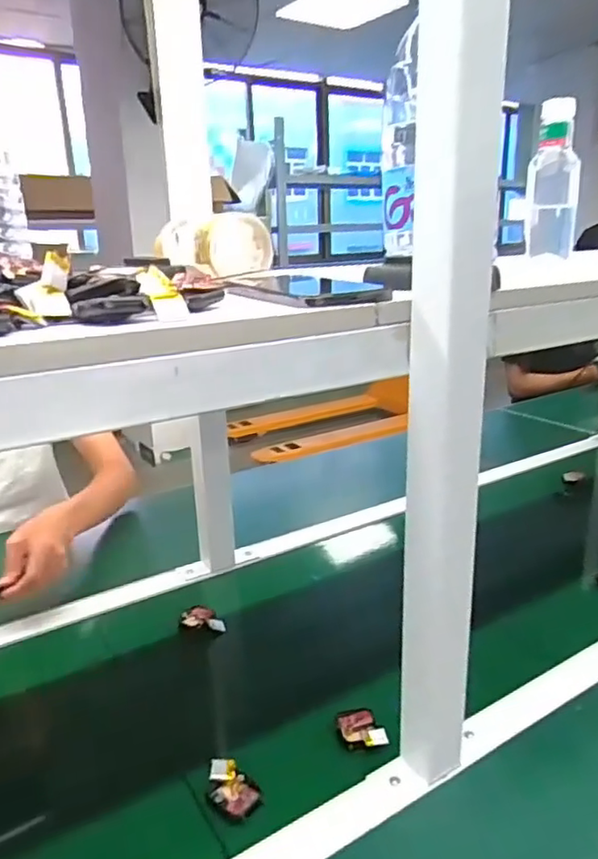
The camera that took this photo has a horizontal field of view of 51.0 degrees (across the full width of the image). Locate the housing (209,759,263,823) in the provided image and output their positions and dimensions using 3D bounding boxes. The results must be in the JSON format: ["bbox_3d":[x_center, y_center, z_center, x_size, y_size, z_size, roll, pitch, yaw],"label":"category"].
[{"bbox_3d":[-0.059,0.313,0.550,0.052,0.019,0.035,16,25,42],"label":"housing"}]

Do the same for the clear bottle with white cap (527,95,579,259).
[{"bbox_3d":[0.343,-0.335,0.848,0.065,0.187,0.072,6,19,20],"label":"clear bottle with white cap"}]

